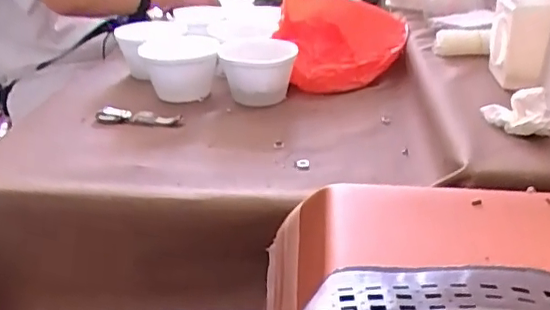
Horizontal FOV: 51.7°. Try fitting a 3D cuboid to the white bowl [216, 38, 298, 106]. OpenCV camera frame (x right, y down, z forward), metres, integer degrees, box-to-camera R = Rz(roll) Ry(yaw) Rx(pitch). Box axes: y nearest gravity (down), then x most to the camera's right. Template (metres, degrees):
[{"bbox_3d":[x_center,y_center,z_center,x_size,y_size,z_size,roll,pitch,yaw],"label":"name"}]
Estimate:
[{"bbox_3d":[-0.029,-0.147,1.000,0.128,0.108,0.138,1,26,2],"label":"white bowl"}]

